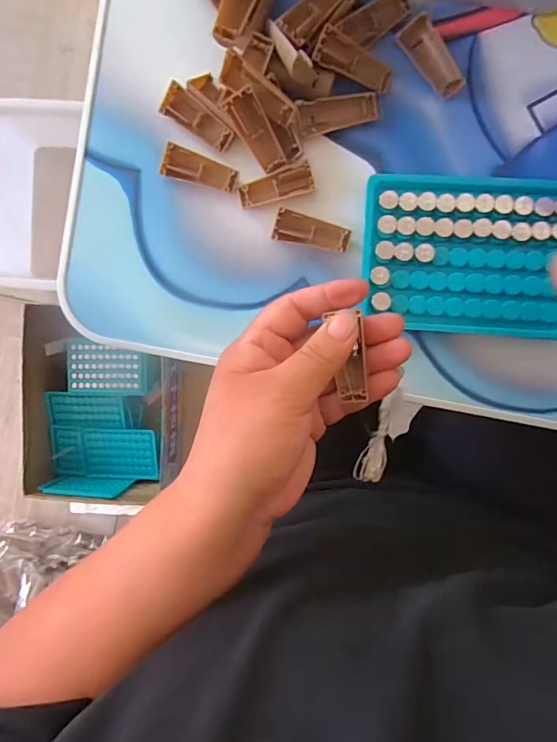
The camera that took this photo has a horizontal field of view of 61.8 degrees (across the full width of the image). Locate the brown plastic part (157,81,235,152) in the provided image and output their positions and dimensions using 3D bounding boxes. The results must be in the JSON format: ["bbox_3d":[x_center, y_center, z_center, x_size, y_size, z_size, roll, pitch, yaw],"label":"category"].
[{"bbox_3d":[-0.052,-0.161,0.298,0.049,0.014,0.018,39,95,1],"label":"brown plastic part"}]

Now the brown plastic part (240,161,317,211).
[{"bbox_3d":[-0.001,-0.118,0.297,0.047,0.004,0.019,-15,93,5],"label":"brown plastic part"}]

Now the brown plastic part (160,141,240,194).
[{"bbox_3d":[-0.050,-0.129,0.299,0.048,0.008,0.020,19,95,2],"label":"brown plastic part"}]

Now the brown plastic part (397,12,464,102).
[{"bbox_3d":[0.097,-0.195,0.289,0.019,0.010,0.049,-38,91,5],"label":"brown plastic part"}]

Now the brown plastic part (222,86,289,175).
[{"bbox_3d":[-0.013,-0.147,0.286,0.018,0.004,0.047,-32,120,7],"label":"brown plastic part"}]

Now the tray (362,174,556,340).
[{"bbox_3d":[0.117,-0.072,0.287,0.126,0.016,0.095,4,94,4],"label":"tray"}]

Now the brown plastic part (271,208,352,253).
[{"bbox_3d":[0.021,-0.089,0.297,0.047,0.008,0.019,14,95,3],"label":"brown plastic part"}]

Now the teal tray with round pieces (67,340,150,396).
[{"bbox_3d":[-0.289,-0.002,0.790,0.127,0.006,0.089,6,101,-30],"label":"teal tray with round pieces"}]

